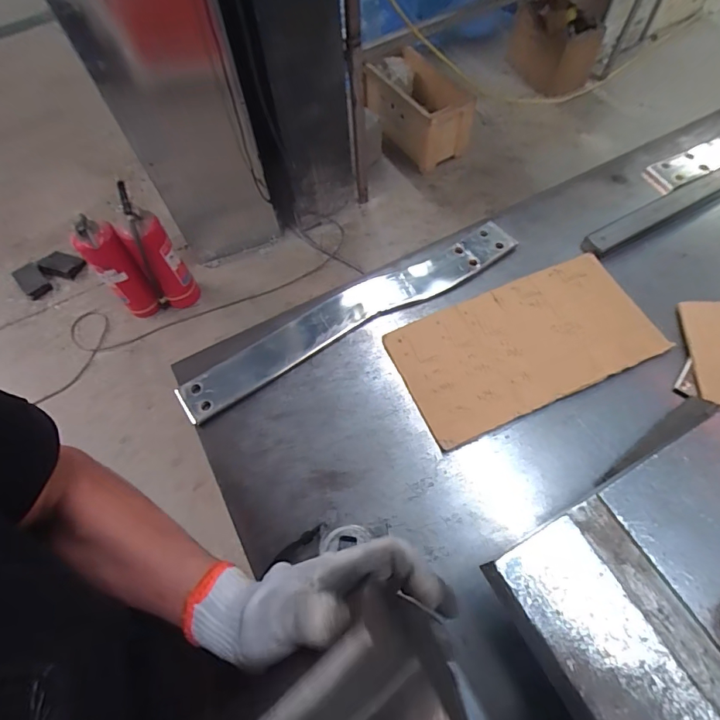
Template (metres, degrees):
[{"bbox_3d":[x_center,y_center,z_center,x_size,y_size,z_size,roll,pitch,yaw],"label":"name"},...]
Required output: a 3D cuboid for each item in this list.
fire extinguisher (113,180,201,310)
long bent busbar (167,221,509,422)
[{"bbox_3d":[-0.678,-0.342,1.494,0.140,0.440,0.135,-31,65,-13],"label":"fire extinguisher"},{"bbox_3d":[-0.003,-0.068,0.593,0.488,0.010,0.068,-29,66,-14],"label":"long bent busbar"}]

